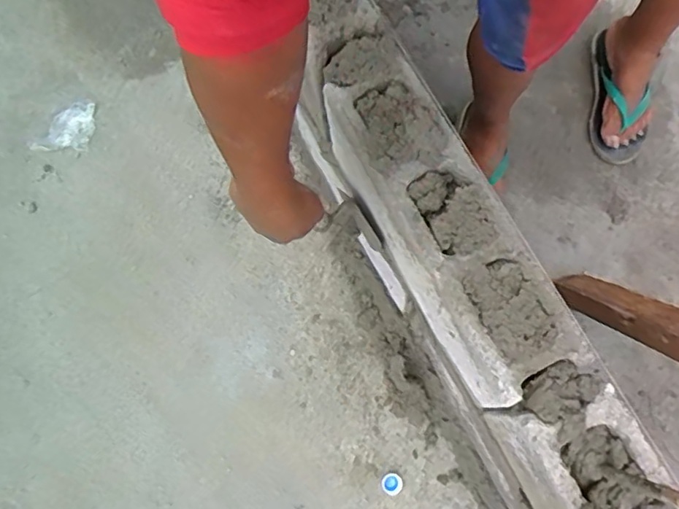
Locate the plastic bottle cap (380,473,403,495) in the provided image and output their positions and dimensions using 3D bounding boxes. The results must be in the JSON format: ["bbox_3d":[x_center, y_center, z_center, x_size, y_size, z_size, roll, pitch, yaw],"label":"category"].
[{"bbox_3d":[0.086,0.378,0.914,0.032,0.019,0.034,-1,74,2],"label":"plastic bottle cap"}]

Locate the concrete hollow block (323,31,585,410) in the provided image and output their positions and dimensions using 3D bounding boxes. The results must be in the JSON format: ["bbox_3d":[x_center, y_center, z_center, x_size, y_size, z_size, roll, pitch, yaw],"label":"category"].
[{"bbox_3d":[0.113,-0.036,0.636,0.105,0.170,0.442,-28,75,-4],"label":"concrete hollow block"}]

